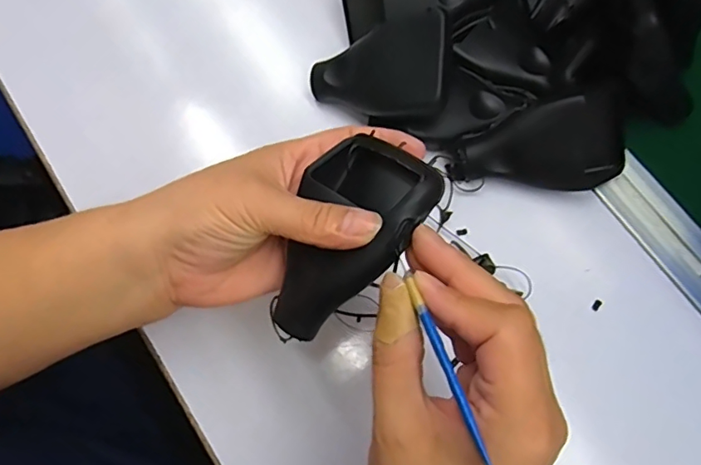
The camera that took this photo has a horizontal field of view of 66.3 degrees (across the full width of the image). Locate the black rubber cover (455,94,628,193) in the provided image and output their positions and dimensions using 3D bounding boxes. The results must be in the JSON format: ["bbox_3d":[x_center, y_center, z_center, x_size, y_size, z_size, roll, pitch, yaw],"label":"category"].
[{"bbox_3d":[0.123,-0.060,0.353,0.106,0.036,0.060,-1,116,2],"label":"black rubber cover"}]

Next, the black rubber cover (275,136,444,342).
[{"bbox_3d":[-0.007,0.000,0.258,0.061,0.044,0.096,38,77,11],"label":"black rubber cover"}]

